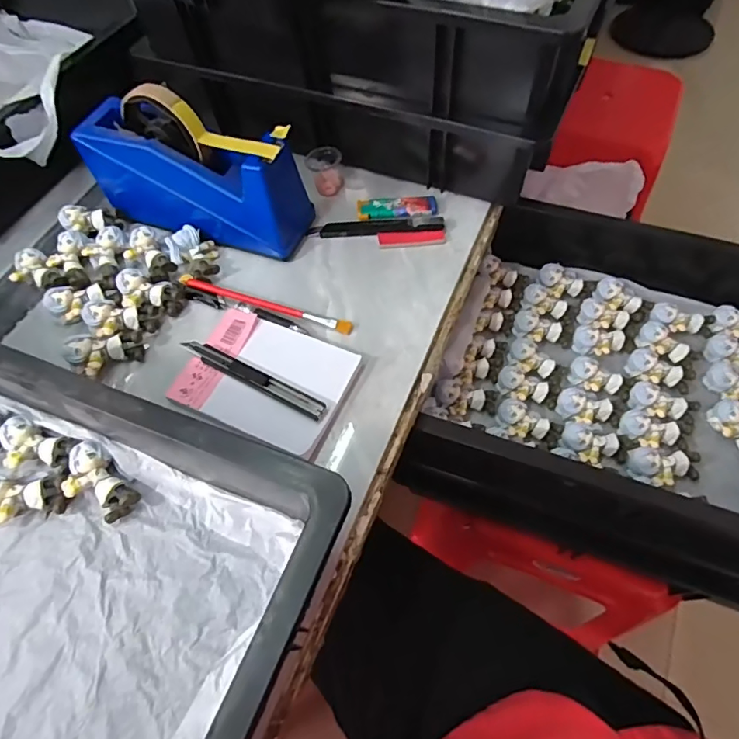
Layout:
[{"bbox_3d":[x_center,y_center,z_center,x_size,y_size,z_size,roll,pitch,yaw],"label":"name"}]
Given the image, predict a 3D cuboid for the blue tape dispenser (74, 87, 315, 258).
[{"bbox_3d":[-0.164,-0.189,0.456,0.206,0.111,0.065,18,62,13],"label":"blue tape dispenser"}]

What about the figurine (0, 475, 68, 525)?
[{"bbox_3d":[-0.247,0.094,0.354,0.067,0.025,0.032,-4,59,1],"label":"figurine"}]

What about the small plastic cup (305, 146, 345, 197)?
[{"bbox_3d":[-0.045,-0.209,0.514,0.035,0.037,0.041,-9,59,-2],"label":"small plastic cup"}]

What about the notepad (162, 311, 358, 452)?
[{"bbox_3d":[-0.083,0.006,0.400,0.129,0.014,0.102,19,62,14],"label":"notepad"}]

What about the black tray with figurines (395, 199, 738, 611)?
[{"bbox_3d":[0.302,0.012,0.533,0.426,0.160,0.356,20,62,14],"label":"black tray with figurines"}]

